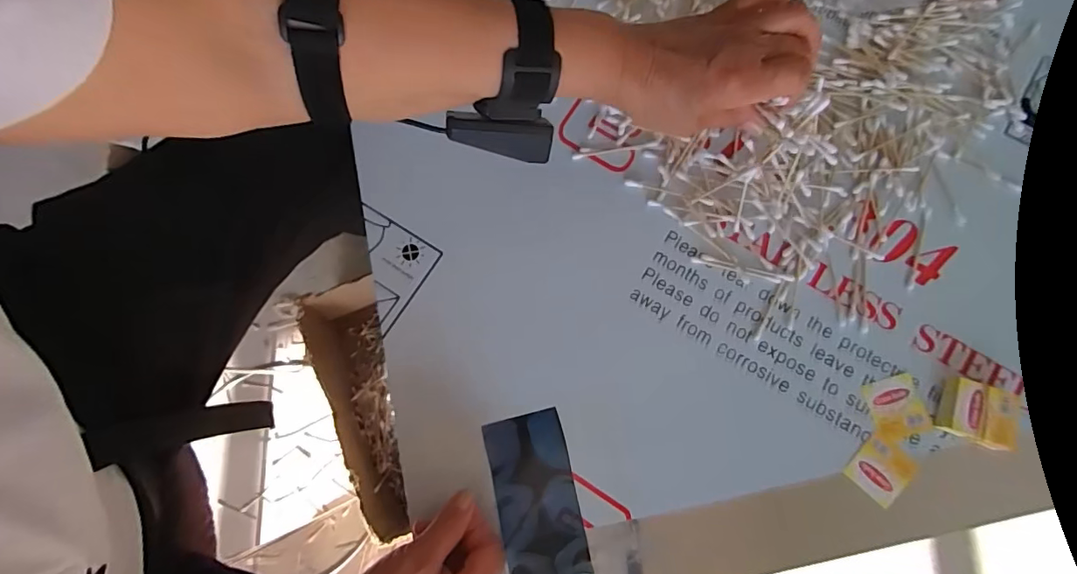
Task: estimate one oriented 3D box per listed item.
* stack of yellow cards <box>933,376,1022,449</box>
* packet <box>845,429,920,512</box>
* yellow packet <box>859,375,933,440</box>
[{"bbox_3d":[0.327,0.094,0.373,0.049,0.017,0.043,18,81,4],"label":"stack of yellow cards"},{"bbox_3d":[0.256,0.137,0.374,0.038,0.004,0.041,44,84,8],"label":"packet"},{"bbox_3d":[0.274,0.091,0.383,0.041,0.004,0.042,-16,80,-2],"label":"yellow packet"}]

